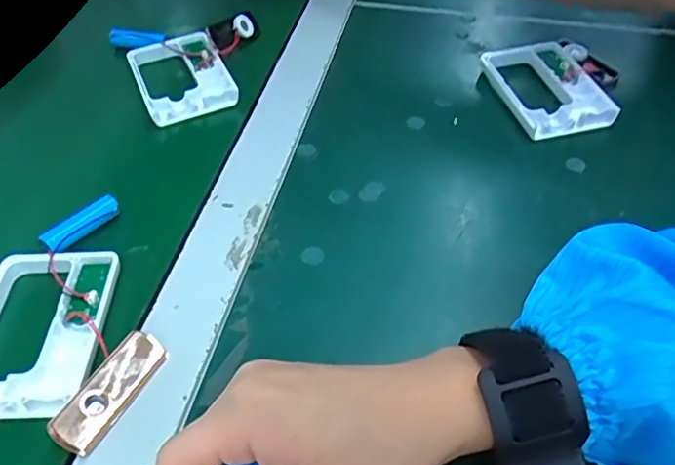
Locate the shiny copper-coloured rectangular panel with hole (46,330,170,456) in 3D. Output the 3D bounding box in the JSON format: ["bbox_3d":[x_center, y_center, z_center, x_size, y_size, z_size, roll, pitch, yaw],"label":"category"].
[{"bbox_3d":[-0.109,0.075,0.285,0.021,0.012,0.062,22,51,18],"label":"shiny copper-coloured rectangular panel with hole"}]

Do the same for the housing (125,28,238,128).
[{"bbox_3d":[-0.126,-0.128,0.471,0.069,0.014,0.101,-19,50,-16],"label":"housing"}]

